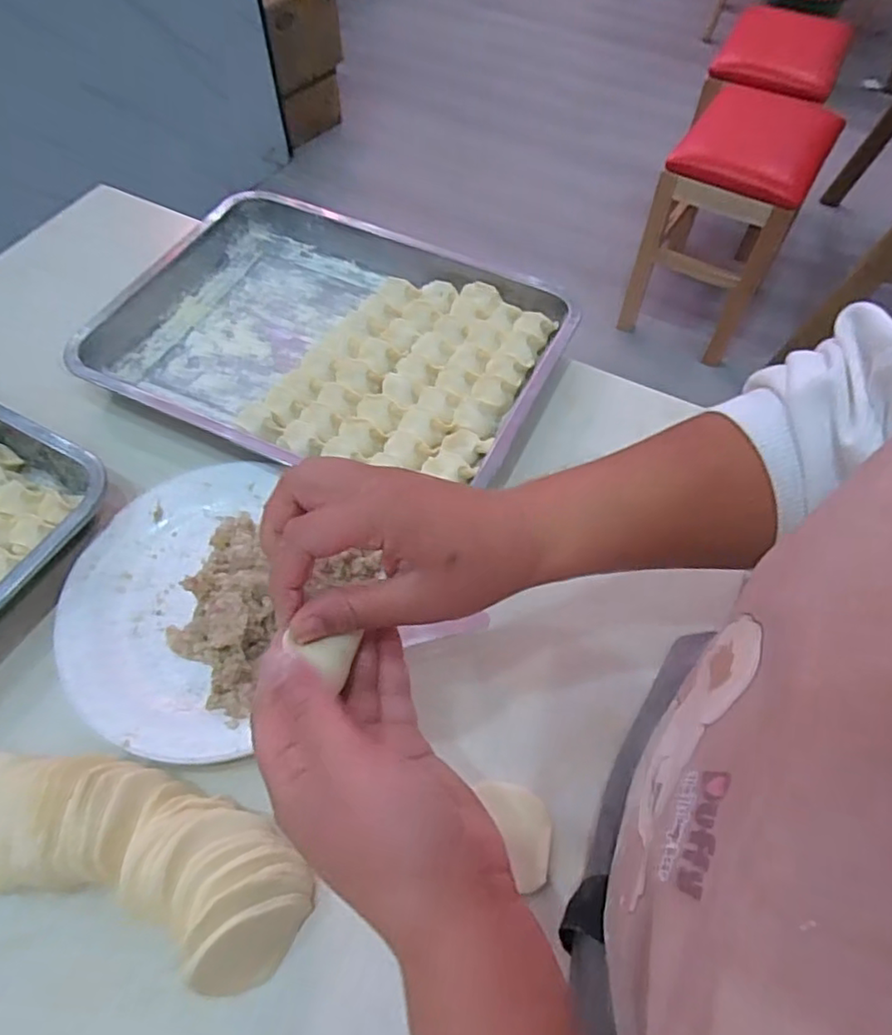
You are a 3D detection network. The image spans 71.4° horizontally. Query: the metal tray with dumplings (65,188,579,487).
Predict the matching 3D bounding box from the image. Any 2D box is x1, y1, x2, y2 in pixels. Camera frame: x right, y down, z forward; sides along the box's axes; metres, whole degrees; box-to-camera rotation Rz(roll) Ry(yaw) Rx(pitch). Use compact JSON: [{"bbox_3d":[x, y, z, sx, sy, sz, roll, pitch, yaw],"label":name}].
[{"bbox_3d":[-0.105,-0.166,0.576,0.393,0.040,0.290,24,60,12],"label":"metal tray with dumplings"}]

